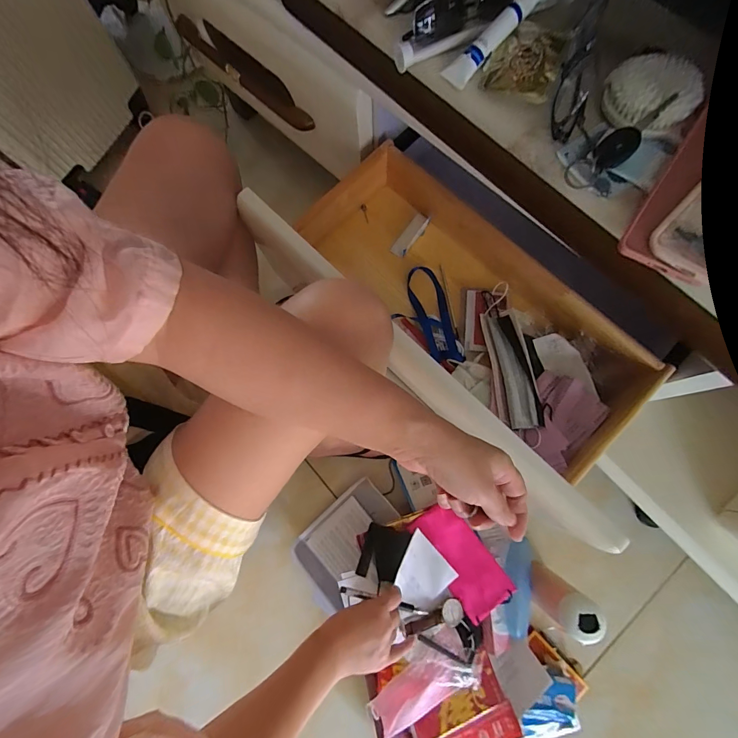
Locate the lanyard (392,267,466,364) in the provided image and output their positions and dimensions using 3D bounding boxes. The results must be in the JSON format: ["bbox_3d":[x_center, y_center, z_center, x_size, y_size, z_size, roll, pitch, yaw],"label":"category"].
[{"bbox_3d":[0.090,-0.084,0.573,0.089,0.022,0.171,-13,76,-2],"label":"lanyard"}]

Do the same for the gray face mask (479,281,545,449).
[{"bbox_3d":[0.210,-0.014,0.529,0.052,0.034,0.239,-5,76,0],"label":"gray face mask"}]

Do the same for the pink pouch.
[{"bbox_3d":[0.155,0.319,0.601,0.090,0.028,0.176,-35,78,-7],"label":"pink pouch"}]

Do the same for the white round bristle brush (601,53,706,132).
[{"bbox_3d":[0.259,-0.253,0.325,0.075,0.026,0.068,13,77,5],"label":"white round bristle brush"}]

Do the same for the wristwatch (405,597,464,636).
[{"bbox_3d":[0.105,0.393,0.556,0.107,0.020,0.036,-5,75,-23],"label":"wristwatch"}]

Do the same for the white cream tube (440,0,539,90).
[{"bbox_3d":[0.129,-0.338,0.356,0.129,0.016,0.026,-44,79,6],"label":"white cream tube"}]

